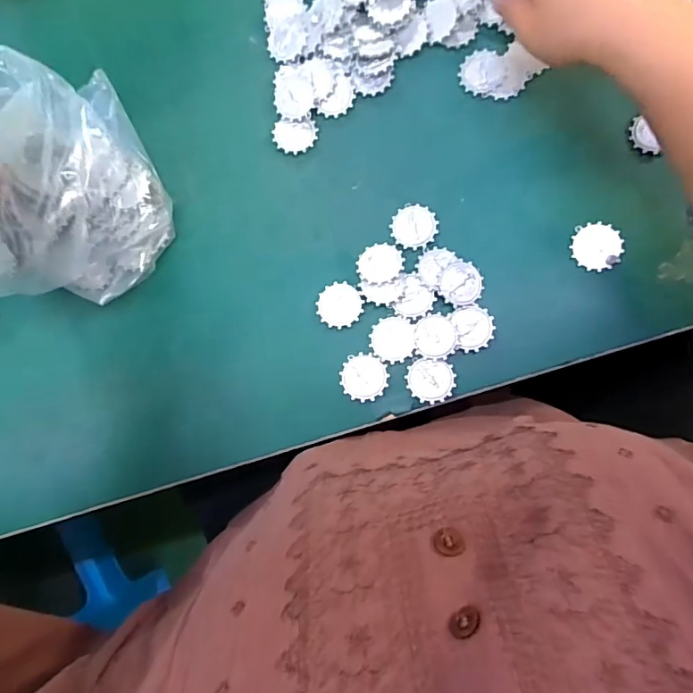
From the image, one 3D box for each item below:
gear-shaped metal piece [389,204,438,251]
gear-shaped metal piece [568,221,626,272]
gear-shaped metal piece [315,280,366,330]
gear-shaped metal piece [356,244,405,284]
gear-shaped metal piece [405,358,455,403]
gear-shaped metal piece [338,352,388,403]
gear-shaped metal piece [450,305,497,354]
[{"bbox_3d":[0.050,-0.089,0.367,0.032,0.004,0.034,0,85,4],"label":"gear-shaped metal piece"},{"bbox_3d":[0.179,-0.071,0.355,0.032,0.004,0.032,2,85,5],"label":"gear-shaped metal piece"},{"bbox_3d":[-0.005,-0.031,0.364,0.032,0.004,0.032,-5,84,4],"label":"gear-shaped metal piece"},{"bbox_3d":[0.025,-0.060,0.363,0.032,0.004,0.031,-3,69,9],"label":"gear-shaped metal piece"},{"bbox_3d":[0.059,0.024,0.351,0.033,0.004,0.030,4,85,5],"label":"gear-shaped metal piece"},{"bbox_3d":[0.012,0.021,0.357,0.032,0.004,0.032,0,85,4],"label":"gear-shaped metal piece"},{"bbox_3d":[0.090,-0.014,0.352,0.028,0.004,0.031,-11,84,3],"label":"gear-shaped metal piece"}]

